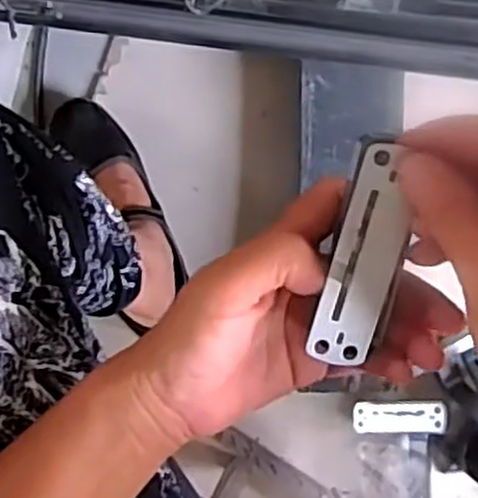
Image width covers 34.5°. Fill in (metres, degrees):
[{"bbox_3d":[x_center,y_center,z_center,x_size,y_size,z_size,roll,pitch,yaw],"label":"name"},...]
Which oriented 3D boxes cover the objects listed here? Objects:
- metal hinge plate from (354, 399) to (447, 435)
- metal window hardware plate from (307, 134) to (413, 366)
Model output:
[{"bbox_3d":[0.163,0.170,0.779,0.094,0.010,0.034,-7,93,25],"label":"metal hinge plate"},{"bbox_3d":[0.053,0.001,0.322,0.029,0.011,0.094,8,104,-2],"label":"metal window hardware plate"}]

